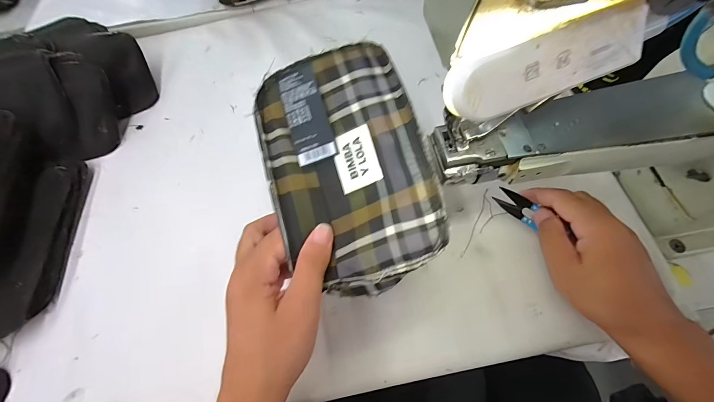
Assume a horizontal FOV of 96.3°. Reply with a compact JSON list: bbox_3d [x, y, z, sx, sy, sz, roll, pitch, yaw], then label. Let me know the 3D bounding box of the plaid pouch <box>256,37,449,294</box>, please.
[{"bbox_3d":[-0.007,-0.030,0.266,0.127,0.040,0.196,-24,71,12],"label":"plaid pouch"}]

